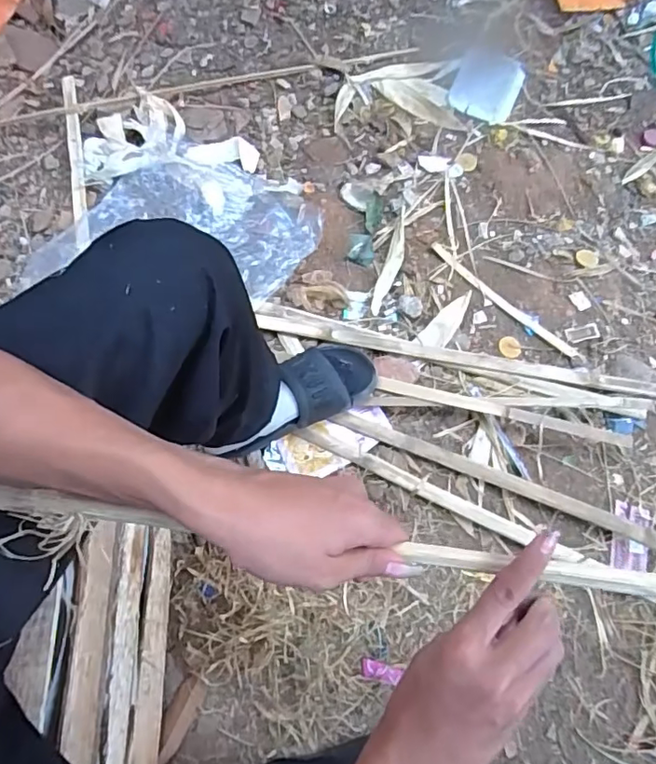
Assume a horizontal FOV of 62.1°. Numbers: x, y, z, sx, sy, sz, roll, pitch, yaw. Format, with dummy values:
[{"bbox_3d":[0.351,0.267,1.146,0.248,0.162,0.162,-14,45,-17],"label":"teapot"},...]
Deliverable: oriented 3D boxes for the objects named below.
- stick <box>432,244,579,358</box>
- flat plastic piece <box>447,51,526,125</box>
[{"bbox_3d":[0.299,-0.143,0.938,0.302,0.012,0.019,42,78,12],"label":"stick"},{"bbox_3d":[0.314,-0.589,1.084,0.126,0.015,0.155,23,75,7],"label":"flat plastic piece"}]

